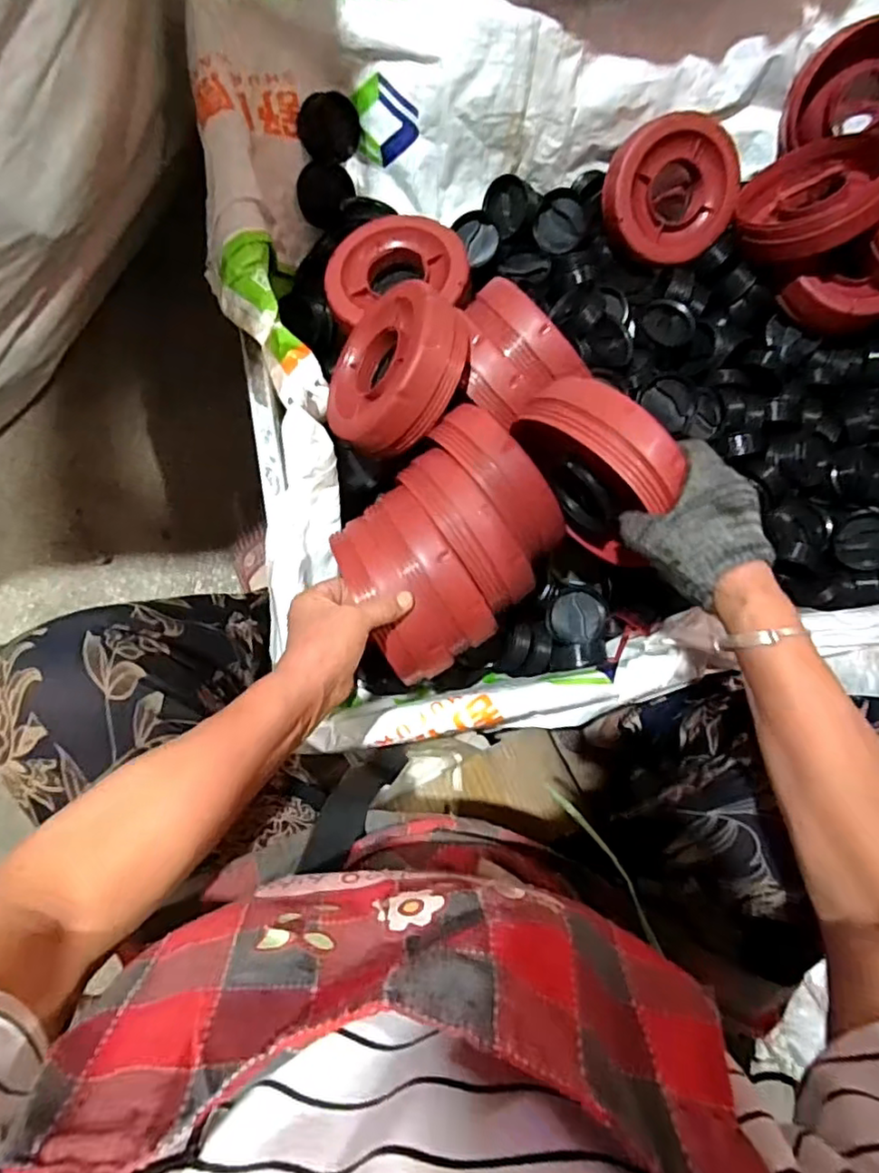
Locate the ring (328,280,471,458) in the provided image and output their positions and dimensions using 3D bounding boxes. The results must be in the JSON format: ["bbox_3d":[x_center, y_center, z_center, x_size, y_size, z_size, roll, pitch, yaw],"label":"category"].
[{"bbox_3d":[-0.049,-0.200,0.583,0.046,0.150,0.158,19,86,-46],"label":"ring"}]

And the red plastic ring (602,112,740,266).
[{"bbox_3d":[0.283,-0.486,0.768,0.154,0.055,0.161,-2,106,-5],"label":"red plastic ring"}]

